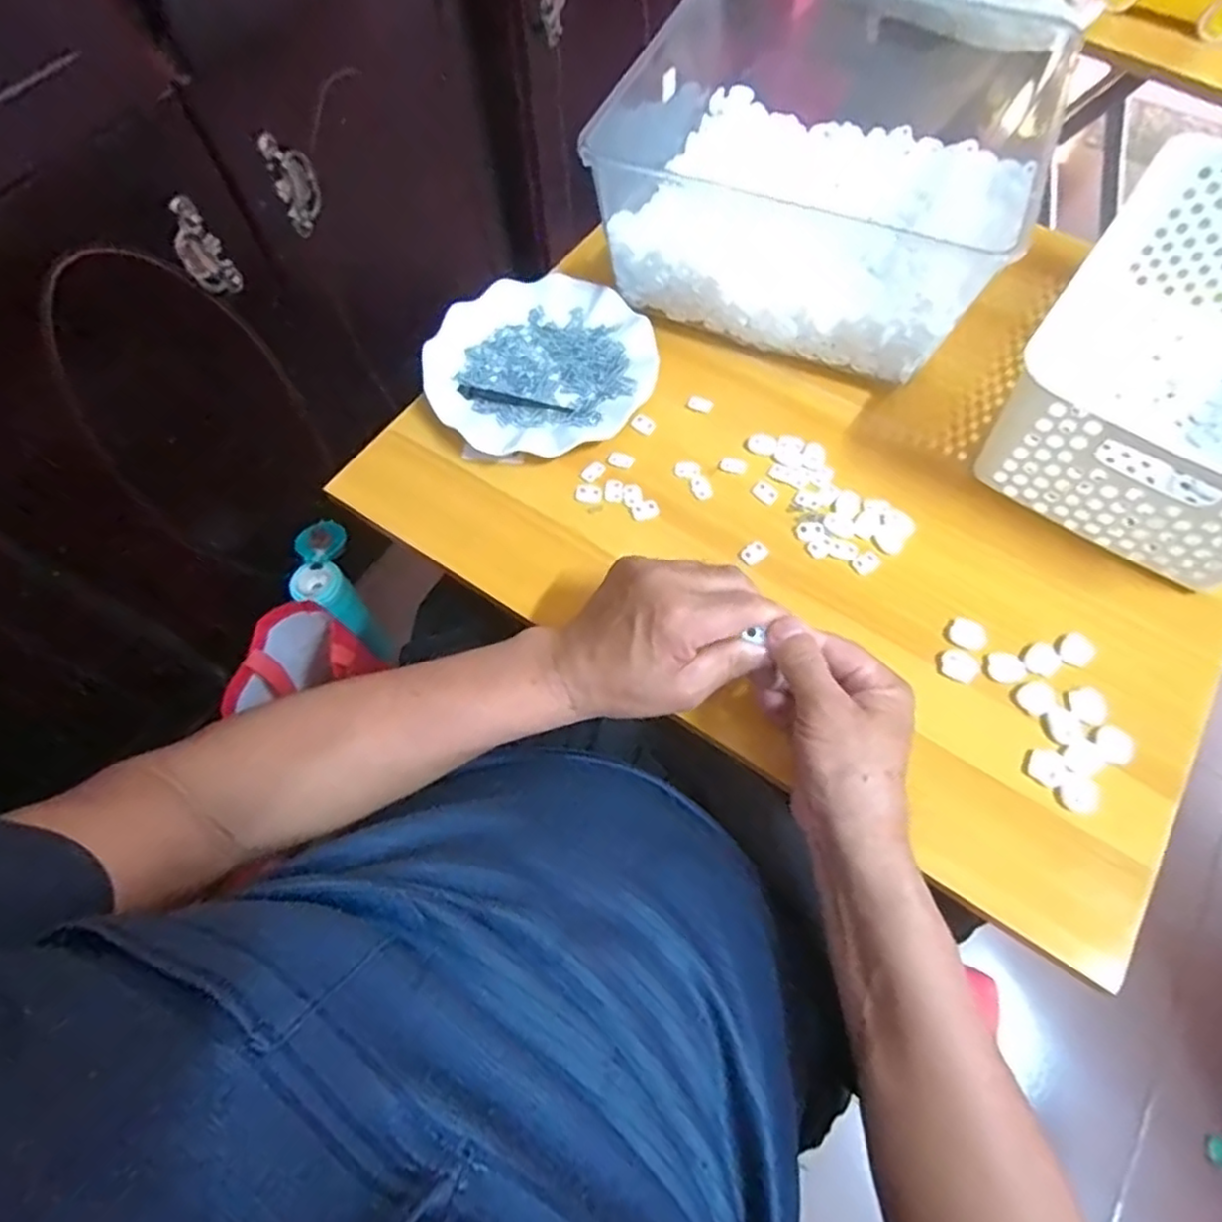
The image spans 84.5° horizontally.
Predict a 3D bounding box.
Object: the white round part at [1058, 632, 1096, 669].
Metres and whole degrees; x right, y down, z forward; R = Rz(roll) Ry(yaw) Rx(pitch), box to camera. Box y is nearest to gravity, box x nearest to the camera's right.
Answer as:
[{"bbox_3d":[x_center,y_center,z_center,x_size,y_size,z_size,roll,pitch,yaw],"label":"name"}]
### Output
[{"bbox_3d":[0.308,0.026,0.443,0.027,0.004,0.020,-36,69,-15],"label":"white round part"}]

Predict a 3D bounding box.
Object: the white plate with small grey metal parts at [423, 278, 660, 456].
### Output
[{"bbox_3d":[-0.056,-0.200,0.551,0.176,0.023,0.173,0,64,1],"label":"white plate with small grey metal parts"}]

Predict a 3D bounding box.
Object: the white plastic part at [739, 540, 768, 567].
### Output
[{"bbox_3d":[0.102,-0.042,0.481,0.018,0.004,0.015,-33,68,-14],"label":"white plastic part"}]

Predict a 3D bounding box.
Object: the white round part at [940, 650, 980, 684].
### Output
[{"bbox_3d":[0.230,0.037,0.444,0.024,0.005,0.021,21,66,11],"label":"white round part"}]

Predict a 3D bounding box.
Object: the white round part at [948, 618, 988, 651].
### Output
[{"bbox_3d":[0.240,0.015,0.452,0.023,0.004,0.021,0,64,1],"label":"white round part"}]

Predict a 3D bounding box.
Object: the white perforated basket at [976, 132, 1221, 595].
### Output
[{"bbox_3d":[0.426,-0.174,0.478,0.199,0.111,0.304,34,69,16],"label":"white perforated basket"}]

